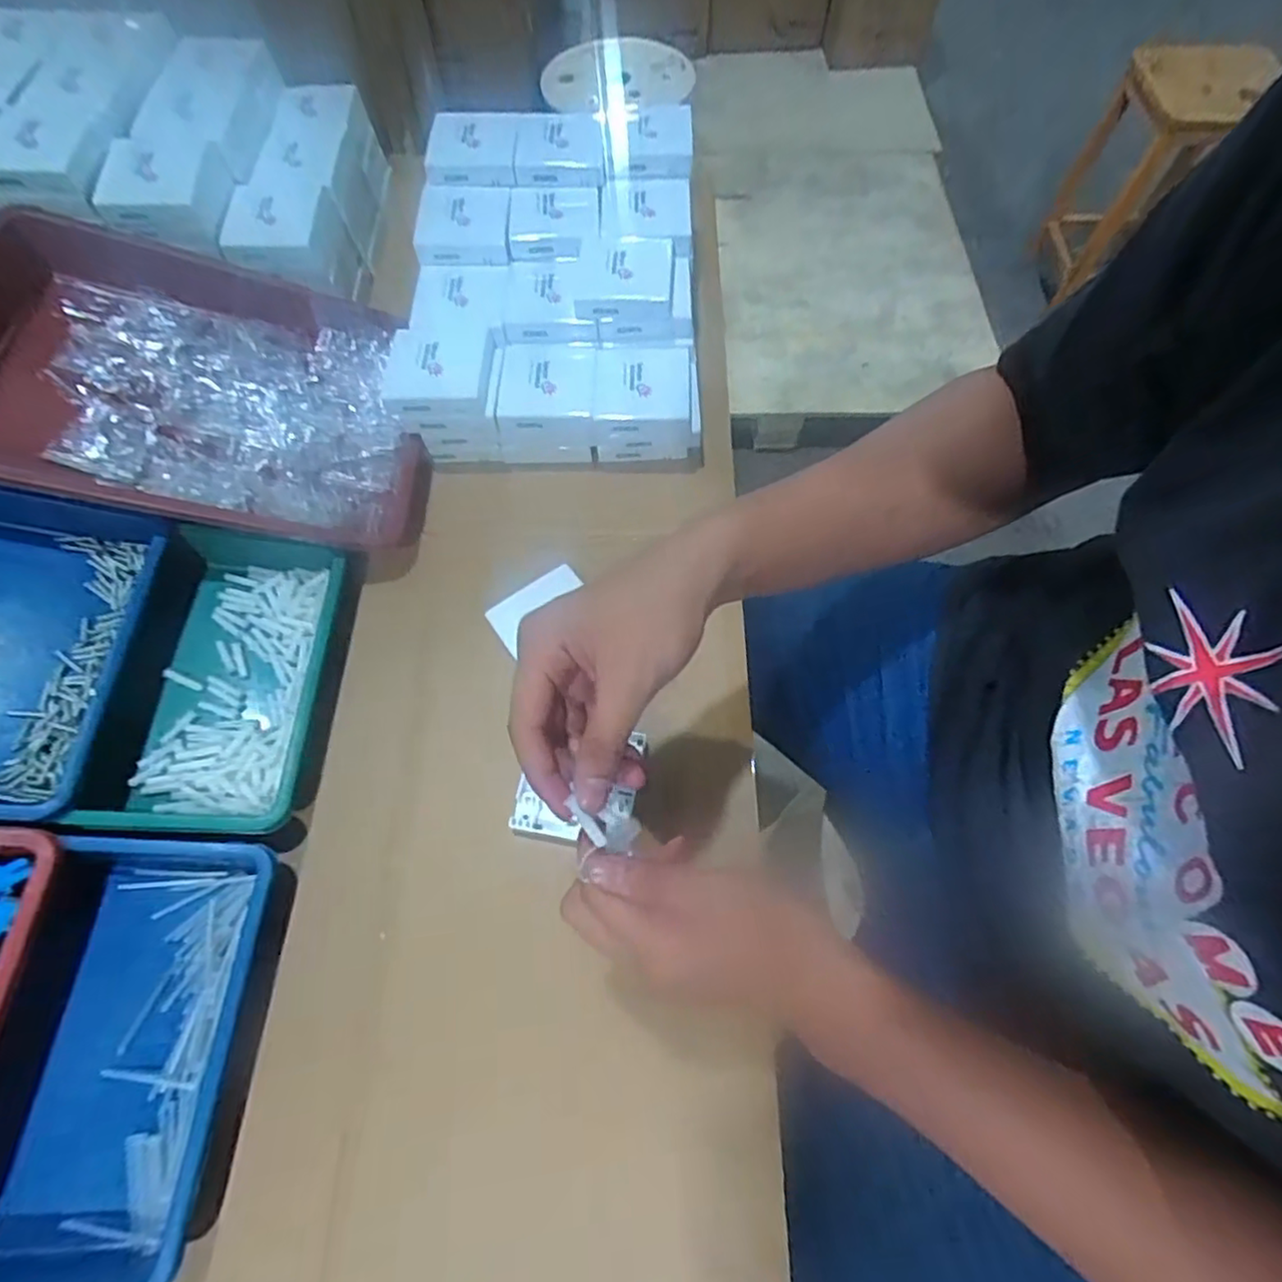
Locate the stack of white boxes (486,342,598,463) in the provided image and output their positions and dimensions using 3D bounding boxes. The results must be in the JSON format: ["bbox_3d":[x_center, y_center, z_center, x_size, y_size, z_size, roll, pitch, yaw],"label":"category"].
[{"bbox_3d":[-0.087,-0.224,0.604,0.089,0.075,0.085,0,64,1],"label":"stack of white boxes"}]

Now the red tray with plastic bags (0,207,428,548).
[{"bbox_3d":[-0.364,-0.218,0.545,0.351,0.069,0.272,9,66,-23],"label":"red tray with plastic bags"}]

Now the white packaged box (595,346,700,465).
[{"bbox_3d":[0.004,-0.220,0.602,0.098,0.069,0.085,-1,64,0],"label":"white packaged box"}]

